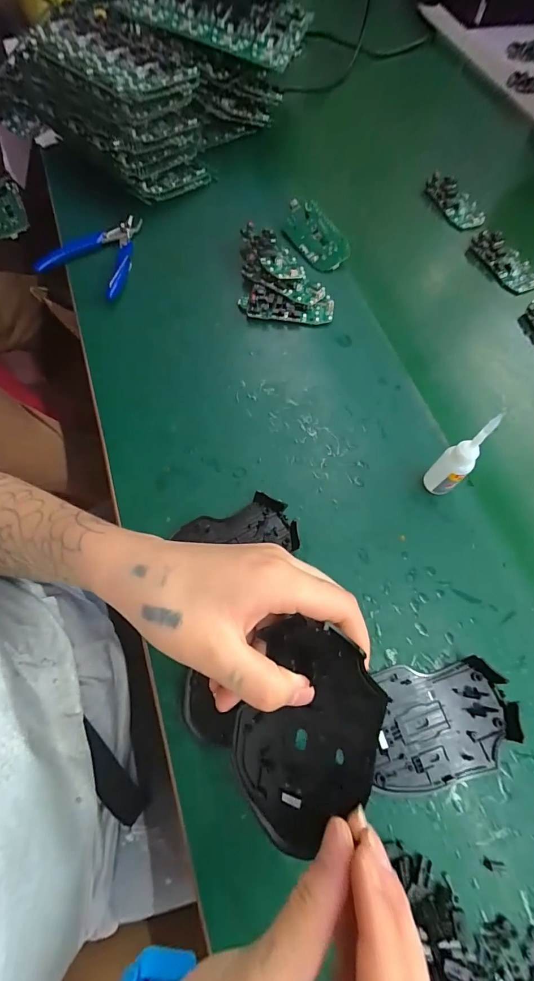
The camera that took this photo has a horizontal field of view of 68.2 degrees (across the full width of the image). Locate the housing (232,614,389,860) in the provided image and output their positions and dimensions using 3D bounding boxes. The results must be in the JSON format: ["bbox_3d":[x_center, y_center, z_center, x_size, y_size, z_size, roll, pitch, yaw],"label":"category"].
[{"bbox_3d":[0.018,0.127,0.203,0.071,0.014,0.112,20,93,27],"label":"housing"}]

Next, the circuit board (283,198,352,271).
[{"bbox_3d":[0.056,-0.296,0.457,0.052,0.014,0.097,-36,73,3],"label":"circuit board"}]

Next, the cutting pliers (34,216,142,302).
[{"bbox_3d":[-0.188,-0.275,0.443,0.102,0.015,0.117,23,68,8],"label":"cutting pliers"}]

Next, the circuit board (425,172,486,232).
[{"bbox_3d":[0.241,-0.369,0.505,0.047,0.016,0.092,-12,68,-6],"label":"circuit board"}]

